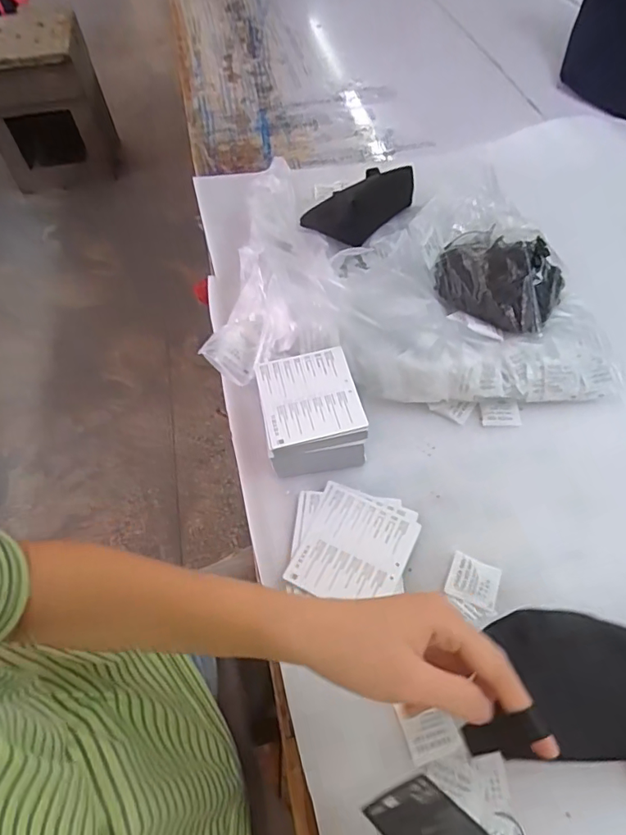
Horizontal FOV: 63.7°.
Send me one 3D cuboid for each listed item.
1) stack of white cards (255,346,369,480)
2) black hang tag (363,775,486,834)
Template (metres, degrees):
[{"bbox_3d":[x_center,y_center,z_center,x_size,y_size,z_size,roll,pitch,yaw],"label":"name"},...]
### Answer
[{"bbox_3d":[-0.002,-0.002,0.501,0.091,0.068,0.105,-10,56,-3],"label":"stack of white cards"},{"bbox_3d":[0.072,0.243,0.292,0.045,0.084,0.006,-15,93,-25],"label":"black hang tag"}]

